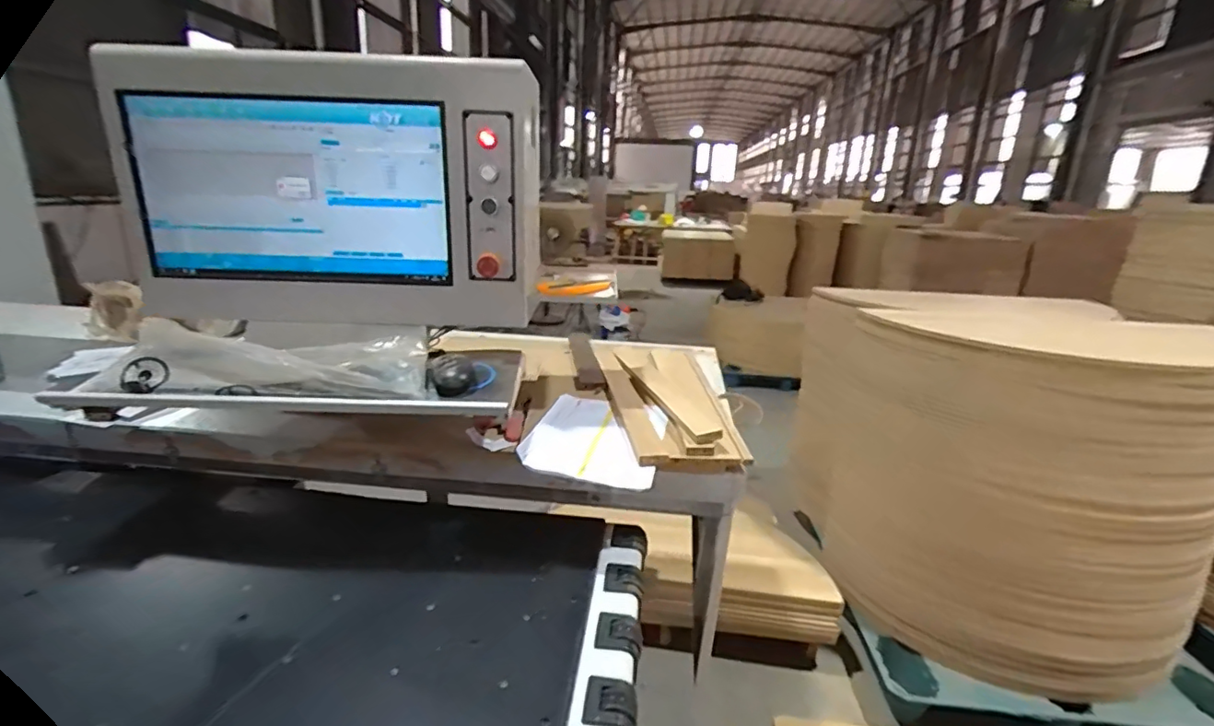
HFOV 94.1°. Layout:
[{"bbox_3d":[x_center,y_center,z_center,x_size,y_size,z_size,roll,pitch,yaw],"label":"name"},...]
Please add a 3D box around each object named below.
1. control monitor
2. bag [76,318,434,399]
[{"bbox_3d":[-0.457,-0.269,0.941,0.645,0.414,0.165,2,17,-1],"label":"control monitor"},{"bbox_3d":[-0.493,-0.009,0.865,0.455,0.071,0.188,1,18,-5],"label":"bag"}]

